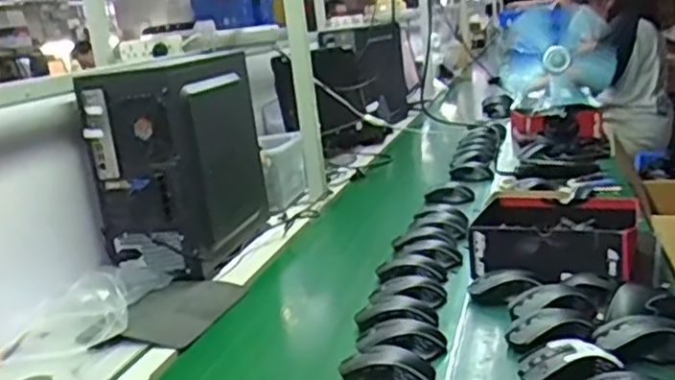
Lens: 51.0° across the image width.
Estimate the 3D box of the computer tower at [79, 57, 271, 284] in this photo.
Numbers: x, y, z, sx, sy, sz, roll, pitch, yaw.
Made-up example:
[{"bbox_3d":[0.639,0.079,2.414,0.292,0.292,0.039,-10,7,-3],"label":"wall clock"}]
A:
[{"bbox_3d":[-0.300,-0.051,1.420,0.202,0.395,0.366,-2,14,18],"label":"computer tower"}]

